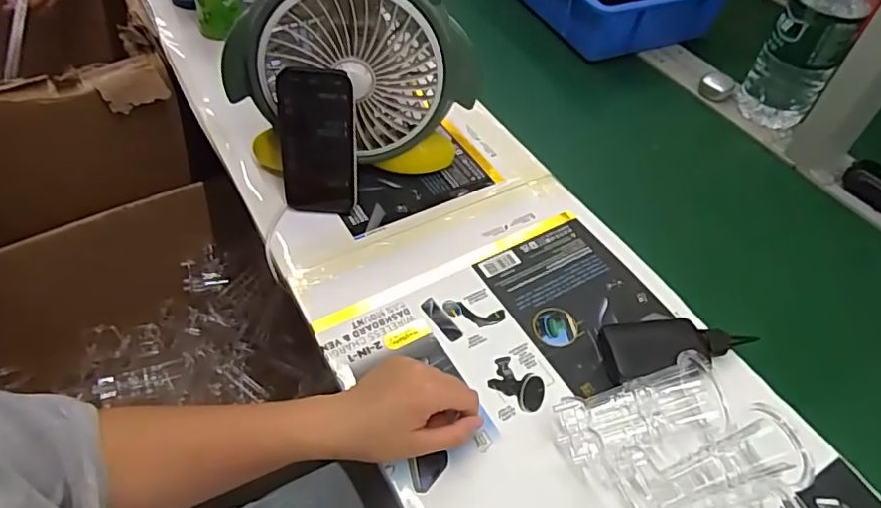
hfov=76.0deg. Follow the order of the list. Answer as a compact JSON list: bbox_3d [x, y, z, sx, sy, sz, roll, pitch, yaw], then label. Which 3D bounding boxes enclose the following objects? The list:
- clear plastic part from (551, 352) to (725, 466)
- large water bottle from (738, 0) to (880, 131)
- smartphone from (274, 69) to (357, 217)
[{"bbox_3d":[0.163,0.132,0.463,0.127,0.050,0.056,-11,52,-13],"label":"clear plastic part"},{"bbox_3d":[0.469,-0.299,0.681,0.087,0.323,0.074,29,54,19],"label":"large water bottle"},{"bbox_3d":[-0.128,-0.113,0.583,0.077,0.152,0.009,4,34,2],"label":"smartphone"}]

